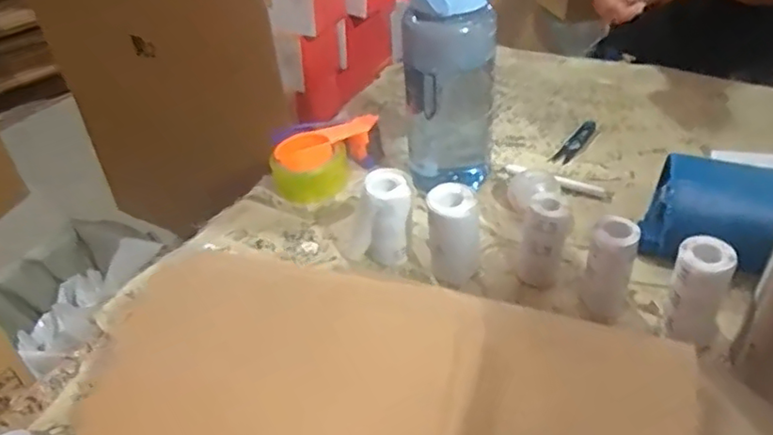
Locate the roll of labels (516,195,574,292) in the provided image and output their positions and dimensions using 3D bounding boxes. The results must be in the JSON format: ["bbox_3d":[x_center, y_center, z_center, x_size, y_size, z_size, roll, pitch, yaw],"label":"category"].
[{"bbox_3d":[0.159,0.026,0.633,0.049,0.102,0.034,10,41,19],"label":"roll of labels"}]

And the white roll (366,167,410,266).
[{"bbox_3d":[0.000,0.003,0.707,0.058,0.106,0.057,-3,39,4],"label":"white roll"}]

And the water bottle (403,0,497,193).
[{"bbox_3d":[0.071,-0.178,0.750,0.115,0.316,0.076,20,45,29],"label":"water bottle"}]

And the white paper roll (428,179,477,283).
[{"bbox_3d":[0.072,0.019,0.669,0.048,0.103,0.044,-4,39,3],"label":"white paper roll"}]

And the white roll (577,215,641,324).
[{"bbox_3d":[0.218,0.049,0.610,0.044,0.099,0.041,11,41,20],"label":"white roll"}]

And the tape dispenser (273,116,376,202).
[{"bbox_3d":[-0.080,-0.076,0.851,0.159,0.067,0.089,-17,40,-13],"label":"tape dispenser"}]

